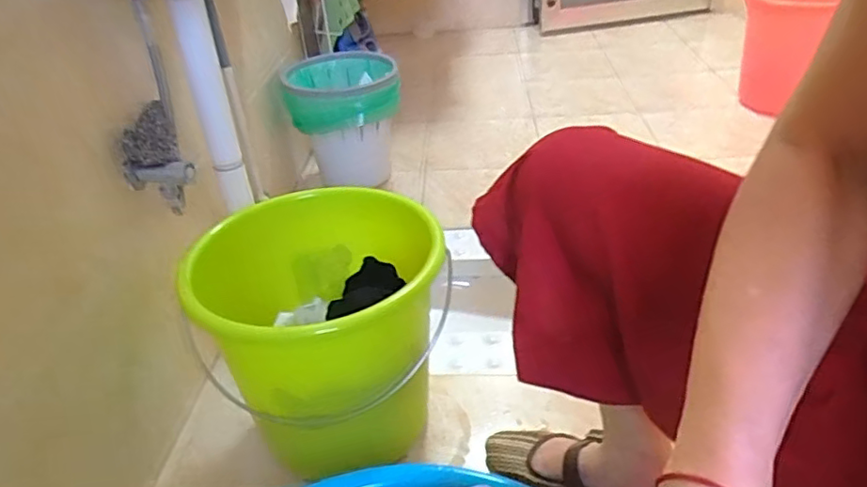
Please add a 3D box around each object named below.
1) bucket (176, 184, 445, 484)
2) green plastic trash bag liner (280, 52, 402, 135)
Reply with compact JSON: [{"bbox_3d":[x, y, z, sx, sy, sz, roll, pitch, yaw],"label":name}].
[{"bbox_3d":[-0.135,0.122,0.792,0.323,0.281,0.289,-11,35,-9],"label":"bucket"},{"bbox_3d":[-0.200,-0.336,1.320,0.249,0.091,0.252,-13,35,-12],"label":"green plastic trash bag liner"}]

